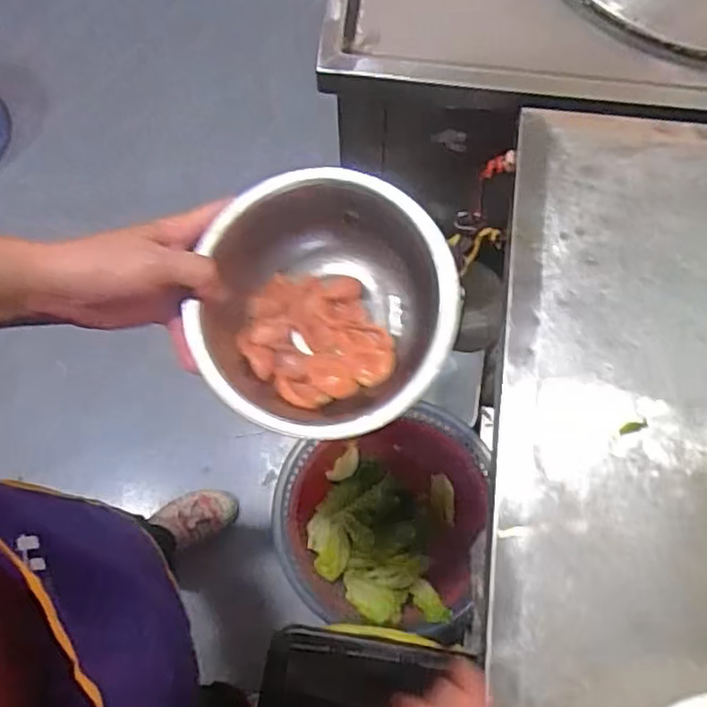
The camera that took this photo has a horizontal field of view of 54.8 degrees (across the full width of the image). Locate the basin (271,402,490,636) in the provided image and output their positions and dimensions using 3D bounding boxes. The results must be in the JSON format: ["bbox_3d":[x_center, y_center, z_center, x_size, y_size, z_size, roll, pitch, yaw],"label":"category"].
[{"bbox_3d":[0.037,0.245,1.010,0.308,0.126,0.288,0,75,0],"label":"basin"}]

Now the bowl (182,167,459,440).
[{"bbox_3d":[-0.020,-0.026,0.448,0.161,0.078,0.158,0,75,0],"label":"bowl"}]

